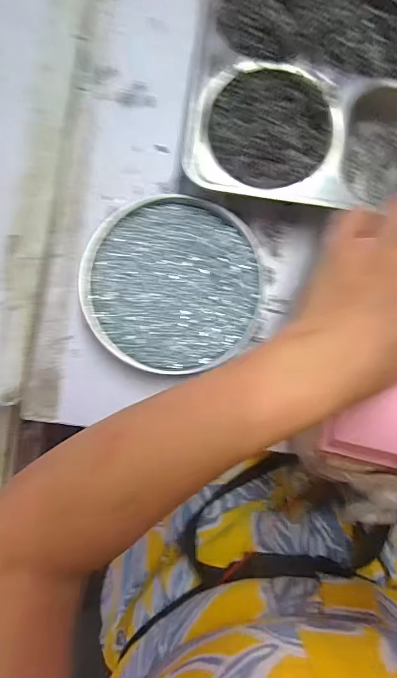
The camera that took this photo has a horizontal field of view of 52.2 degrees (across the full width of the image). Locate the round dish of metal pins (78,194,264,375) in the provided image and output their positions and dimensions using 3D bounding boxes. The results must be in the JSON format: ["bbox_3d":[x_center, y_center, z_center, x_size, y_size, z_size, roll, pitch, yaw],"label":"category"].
[{"bbox_3d":[-0.020,-0.043,0.321,0.135,0.020,0.133,2,86,-2],"label":"round dish of metal pins"}]

